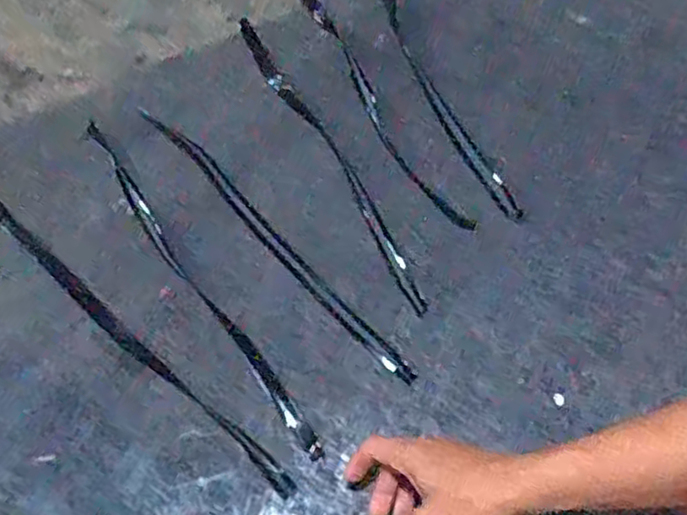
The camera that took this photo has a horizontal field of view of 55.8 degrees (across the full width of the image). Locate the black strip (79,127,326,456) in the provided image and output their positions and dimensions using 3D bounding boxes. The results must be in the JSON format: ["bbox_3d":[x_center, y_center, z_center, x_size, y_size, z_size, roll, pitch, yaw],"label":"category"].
[{"bbox_3d":[-0.172,0.009,0.689,0.027,0.022,0.497,-32,63,-18],"label":"black strip"}]

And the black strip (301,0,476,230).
[{"bbox_3d":[0.024,-0.210,0.785,0.044,0.015,0.451,-22,61,-13],"label":"black strip"}]

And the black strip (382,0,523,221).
[{"bbox_3d":[0.109,-0.228,0.796,0.049,0.014,0.439,-15,60,-9],"label":"black strip"}]

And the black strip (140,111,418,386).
[{"bbox_3d":[-0.091,-0.034,0.691,0.029,0.012,0.455,-36,65,-20],"label":"black strip"}]

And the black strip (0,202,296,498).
[{"bbox_3d":[-0.231,0.062,0.643,0.487,0.008,0.021,37,65,21],"label":"black strip"}]

